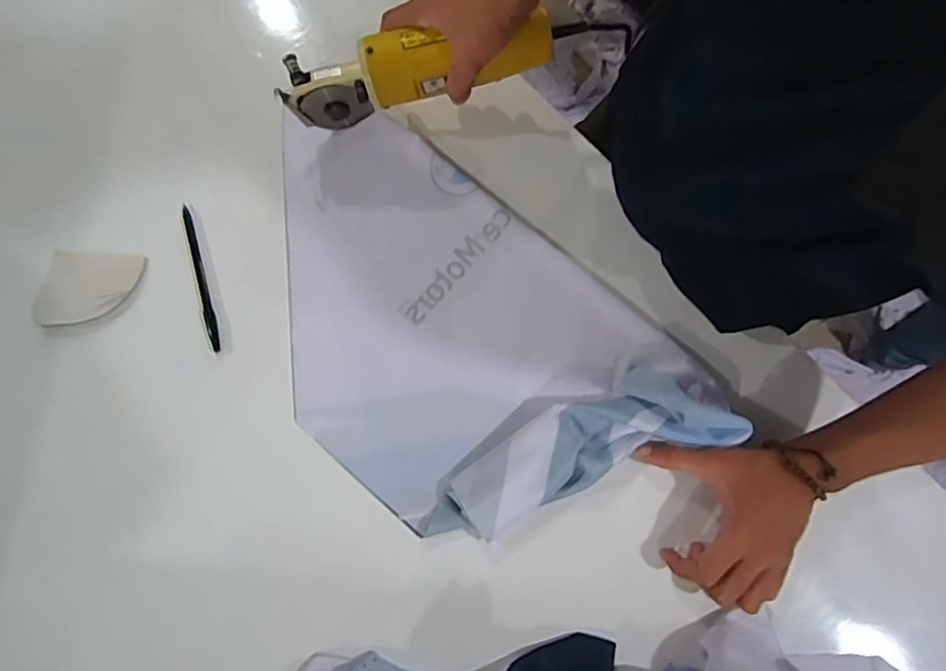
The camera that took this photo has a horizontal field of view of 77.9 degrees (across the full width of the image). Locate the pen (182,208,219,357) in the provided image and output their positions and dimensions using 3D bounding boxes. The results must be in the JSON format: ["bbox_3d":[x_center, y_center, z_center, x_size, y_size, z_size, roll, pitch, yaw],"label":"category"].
[{"bbox_3d":[-0.252,-0.053,0.542,0.009,0.007,0.143,-17,77,-6],"label":"pen"}]

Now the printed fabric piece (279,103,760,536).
[{"bbox_3d":[-0.029,-0.003,0.518,0.455,0.041,0.271,42,78,8],"label":"printed fabric piece"}]

